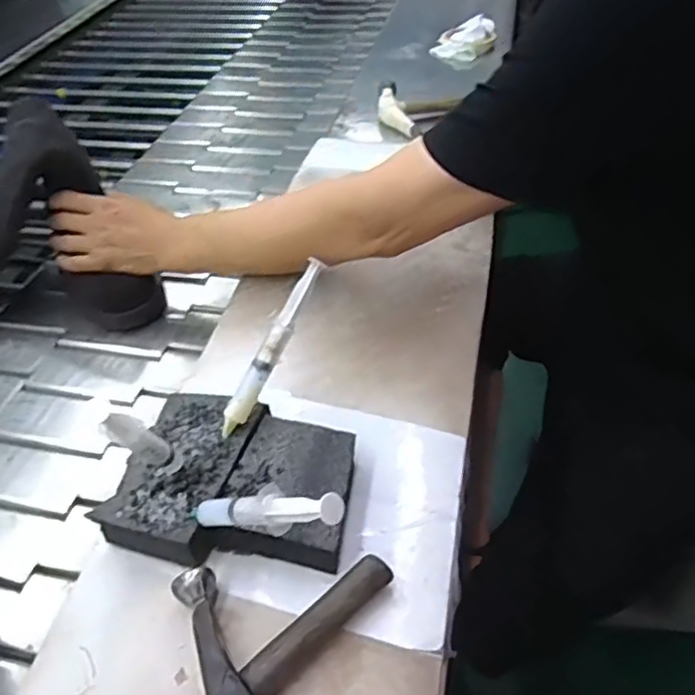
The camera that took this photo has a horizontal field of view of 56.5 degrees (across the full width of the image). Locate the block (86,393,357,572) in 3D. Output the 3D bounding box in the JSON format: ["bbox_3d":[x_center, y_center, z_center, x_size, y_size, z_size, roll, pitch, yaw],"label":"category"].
[{"bbox_3d":[-0.080,0.095,0.479,0.166,0.039,0.126,2,45,6],"label":"block"}]

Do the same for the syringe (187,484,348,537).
[{"bbox_3d":[-0.050,0.096,0.379,0.137,0.021,0.018,-17,28,46],"label":"syringe"}]

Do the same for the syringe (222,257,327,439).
[{"bbox_3d":[-0.058,0.004,0.486,0.018,0.015,0.136,29,91,31],"label":"syringe"}]

